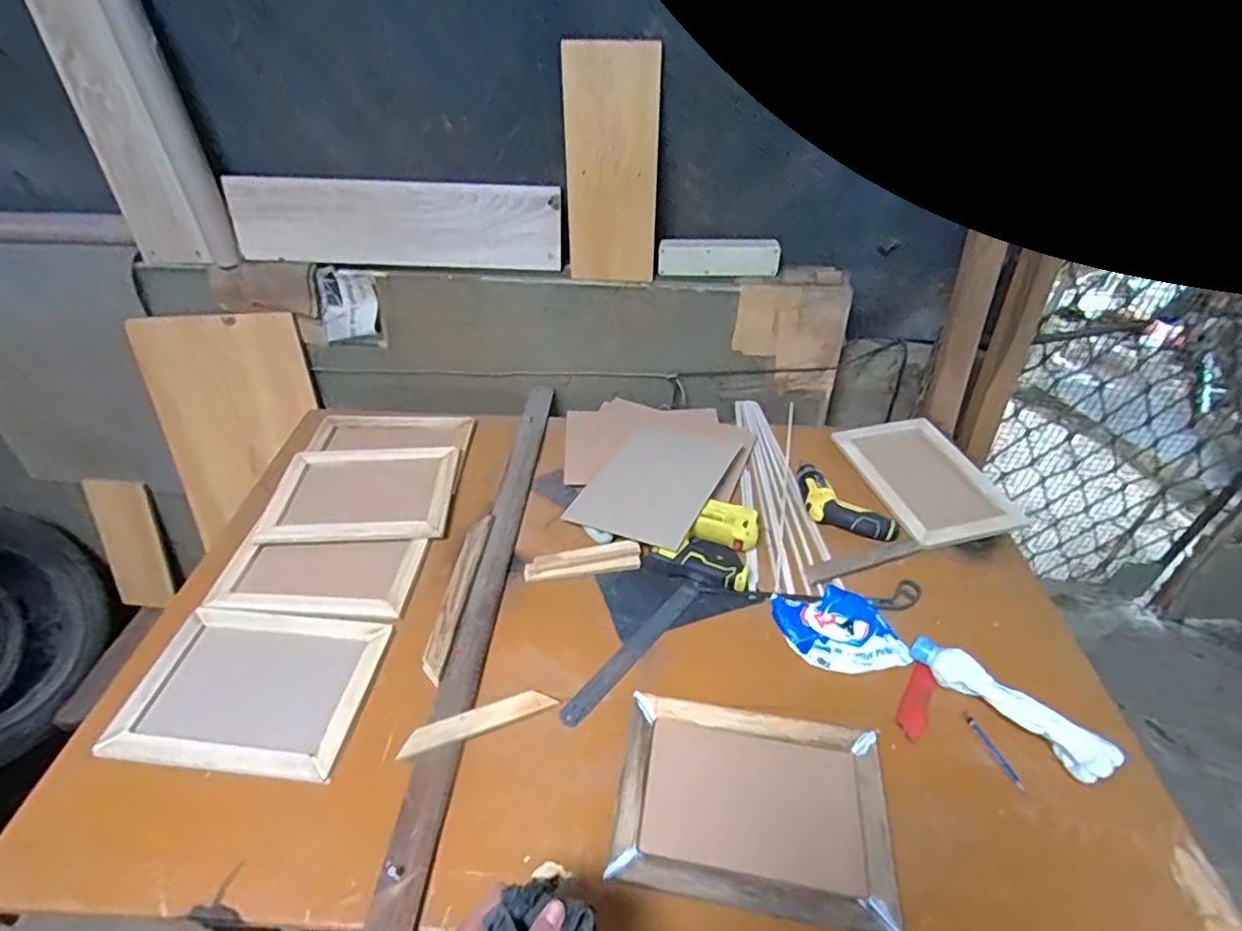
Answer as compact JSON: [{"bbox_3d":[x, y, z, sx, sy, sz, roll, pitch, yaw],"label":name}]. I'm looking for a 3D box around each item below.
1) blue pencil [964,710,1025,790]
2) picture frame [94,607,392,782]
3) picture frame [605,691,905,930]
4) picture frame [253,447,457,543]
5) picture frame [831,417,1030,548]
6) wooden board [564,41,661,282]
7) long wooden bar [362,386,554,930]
[{"bbox_3d":[0.449,0.344,0.733,0.010,0.004,0.093,-13,45,-13],"label":"blue pencil"},{"bbox_3d":[-0.480,0.289,0.795,0.287,0.028,0.210,3,41,6],"label":"picture frame"},{"bbox_3d":[0.152,0.380,0.692,0.296,0.015,0.196,5,42,8],"label":"picture frame"},{"bbox_3d":[-0.444,0.047,1.045,0.291,0.019,0.214,-5,41,-3],"label":"picture frame"},{"bbox_3d":[0.543,0.017,1.095,0.214,0.023,0.305,-11,42,-10],"label":"picture frame"},{"bbox_3d":[-0.018,-0.508,1.052,0.162,0.373,0.028,0,41,3],"label":"wooden board"},{"bbox_3d":[-0.202,0.167,0.915,0.053,0.020,0.953,2,43,3],"label":"long wooden bar"}]

